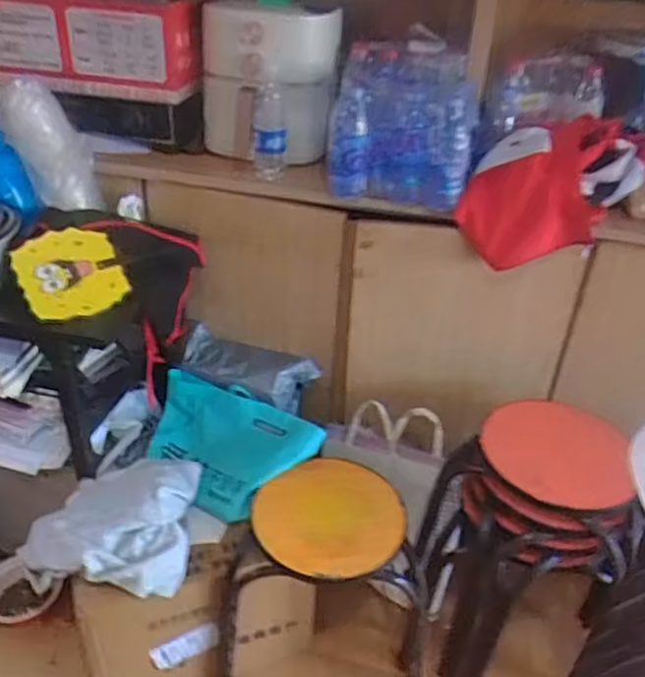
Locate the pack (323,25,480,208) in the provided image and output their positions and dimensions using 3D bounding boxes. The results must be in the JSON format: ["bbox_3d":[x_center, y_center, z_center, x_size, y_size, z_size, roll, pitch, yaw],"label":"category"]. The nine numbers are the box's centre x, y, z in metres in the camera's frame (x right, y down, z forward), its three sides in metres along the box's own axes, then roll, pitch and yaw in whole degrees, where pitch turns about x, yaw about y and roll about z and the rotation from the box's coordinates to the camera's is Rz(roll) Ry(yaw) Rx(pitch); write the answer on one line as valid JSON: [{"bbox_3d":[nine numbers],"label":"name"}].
[{"bbox_3d":[0.159,-0.427,1.252,0.254,0.235,0.274,8,34,7],"label":"pack"}]

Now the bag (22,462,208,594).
[{"bbox_3d":[-0.391,0.325,1.234,0.291,0.095,0.290,3,33,-1],"label":"bag"}]

